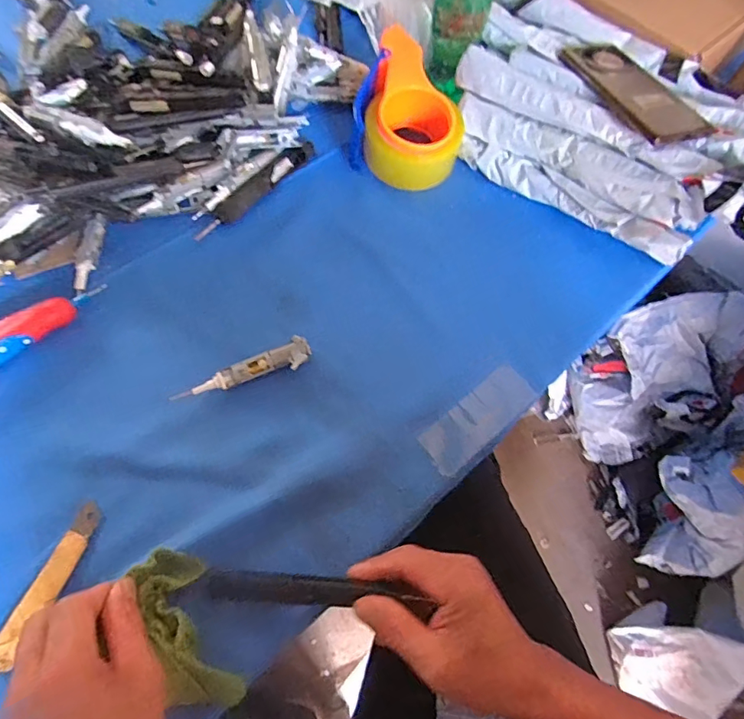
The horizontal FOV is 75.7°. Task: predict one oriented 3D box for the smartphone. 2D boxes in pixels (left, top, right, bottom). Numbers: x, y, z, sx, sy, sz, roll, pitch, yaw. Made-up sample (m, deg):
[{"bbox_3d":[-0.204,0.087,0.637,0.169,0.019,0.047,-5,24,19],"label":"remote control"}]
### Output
[{"bbox_3d":[0.266,-0.279,0.489,0.083,0.013,0.168,-14,63,-16],"label":"smartphone"}]

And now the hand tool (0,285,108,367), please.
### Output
[{"bbox_3d":[-0.314,-0.020,0.420,0.027,0.030,0.152,42,72,15],"label":"hand tool"}]

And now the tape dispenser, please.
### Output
[{"bbox_3d":[0.041,-0.270,0.523,0.113,0.069,0.154,4,67,0],"label":"tape dispenser"}]

